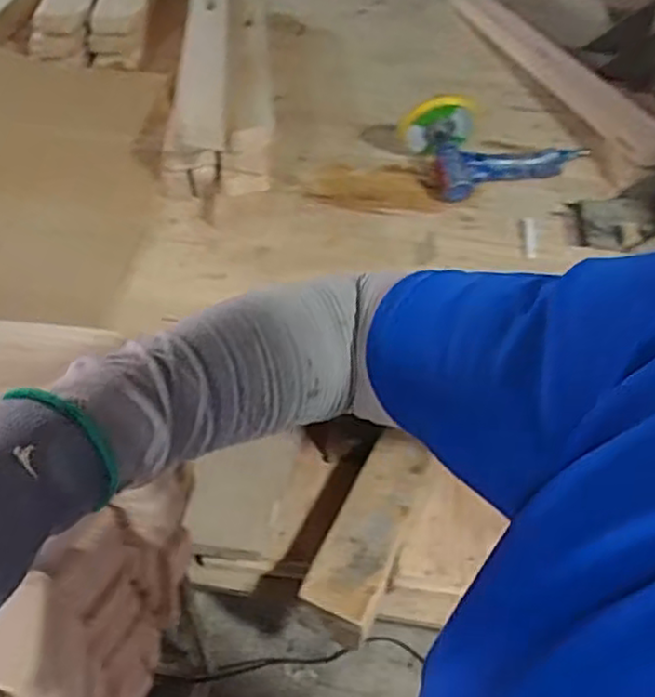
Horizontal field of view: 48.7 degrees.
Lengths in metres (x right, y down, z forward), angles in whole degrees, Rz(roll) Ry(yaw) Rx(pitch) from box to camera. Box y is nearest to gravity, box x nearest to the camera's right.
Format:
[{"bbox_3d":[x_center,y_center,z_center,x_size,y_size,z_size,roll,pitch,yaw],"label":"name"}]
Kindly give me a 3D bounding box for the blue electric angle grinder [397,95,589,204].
[{"bbox_3d":[0.245,-0.310,1.080,0.243,0.104,0.118,-17,49,-18],"label":"blue electric angle grinder"}]

